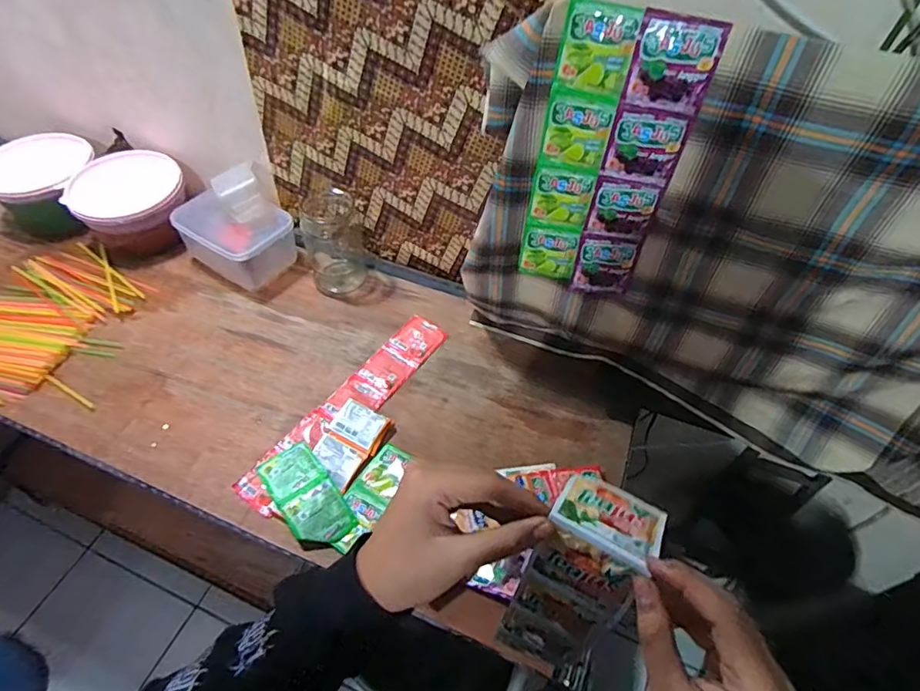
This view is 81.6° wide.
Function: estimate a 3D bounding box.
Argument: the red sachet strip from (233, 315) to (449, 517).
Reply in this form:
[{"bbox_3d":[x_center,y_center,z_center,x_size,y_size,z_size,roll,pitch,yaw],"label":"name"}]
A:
[{"bbox_3d":[-0.161,0.084,0.798,0.074,0.018,0.386,30,56,20],"label":"red sachet strip"}]

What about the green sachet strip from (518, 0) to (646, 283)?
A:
[{"bbox_3d":[0.120,-0.198,0.583,0.069,0.298,0.033,16,52,10],"label":"green sachet strip"}]

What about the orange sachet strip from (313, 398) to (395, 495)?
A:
[{"bbox_3d":[-0.155,0.138,0.744,0.076,0.025,0.115,23,54,16],"label":"orange sachet strip"}]

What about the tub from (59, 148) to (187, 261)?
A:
[{"bbox_3d":[-0.594,-0.262,0.990,0.205,0.110,0.190,-9,52,-10],"label":"tub"}]

